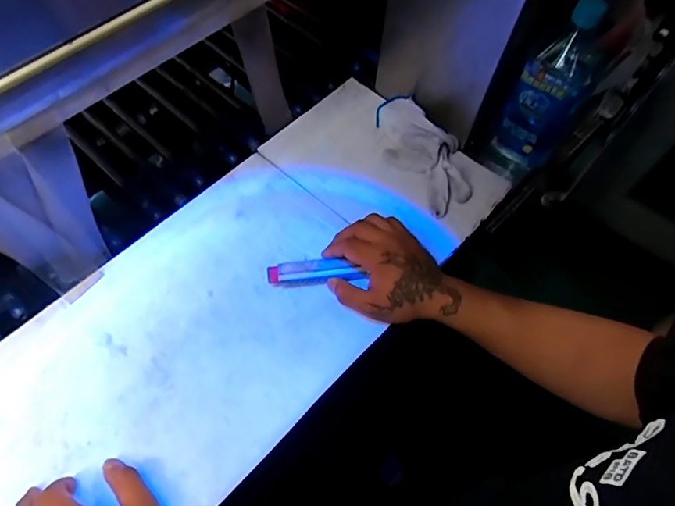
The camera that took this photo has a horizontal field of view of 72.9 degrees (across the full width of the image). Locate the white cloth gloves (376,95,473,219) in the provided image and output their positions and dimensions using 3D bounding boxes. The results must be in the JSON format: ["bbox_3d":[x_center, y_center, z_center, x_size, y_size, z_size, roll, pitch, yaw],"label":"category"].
[{"bbox_3d":[0.121,-0.142,0.622,0.093,0.046,0.176,-30,68,-16],"label":"white cloth gloves"}]

